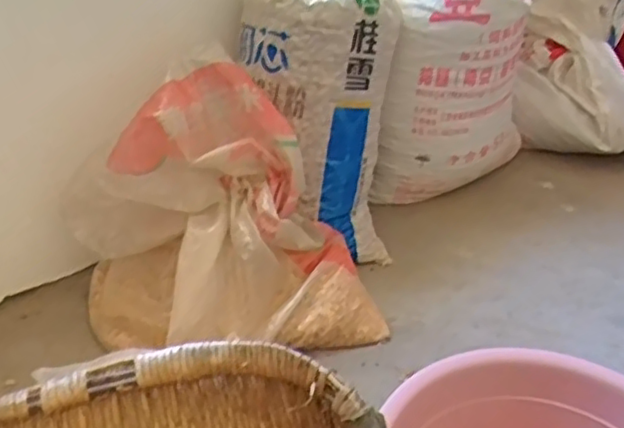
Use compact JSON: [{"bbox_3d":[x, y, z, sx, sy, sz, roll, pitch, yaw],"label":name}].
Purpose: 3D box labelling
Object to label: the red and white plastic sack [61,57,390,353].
[{"bbox_3d":[-0.151,0.024,1.182,0.449,0.401,0.417,-21,39,-31],"label":"red and white plastic sack"}]

